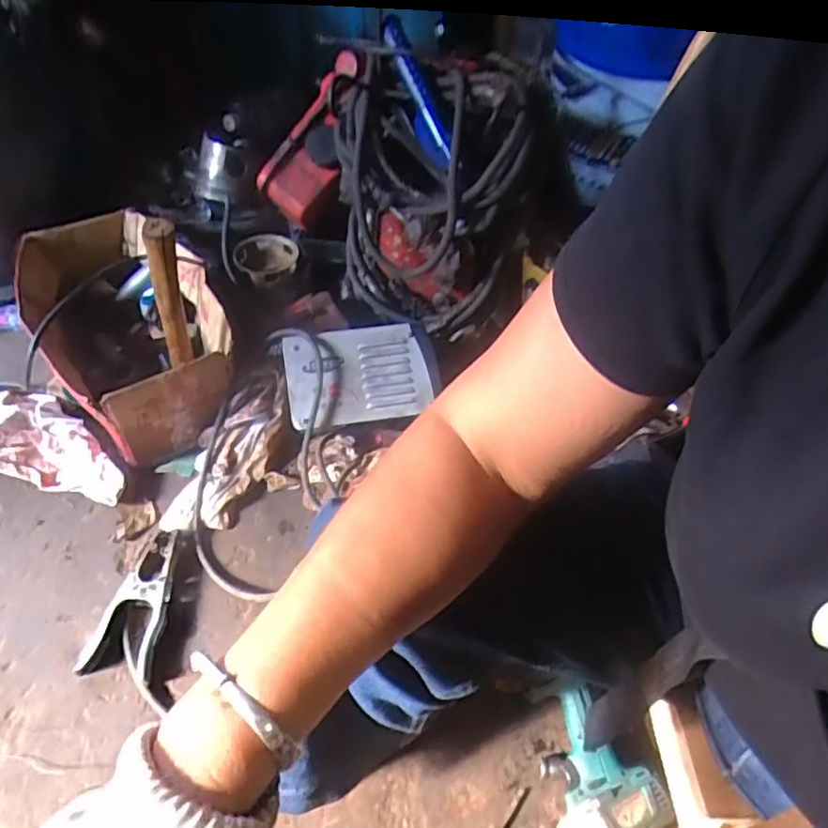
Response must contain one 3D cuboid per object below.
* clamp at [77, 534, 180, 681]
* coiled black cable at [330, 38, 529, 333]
[{"bbox_3d":[-0.358,0.237,0.814,0.087,0.026,0.193,7,52,-1],"label":"clamp"},{"bbox_3d":[0.019,-0.325,0.973,0.280,0.393,0.169,2,49,-1],"label":"coiled black cable"}]

